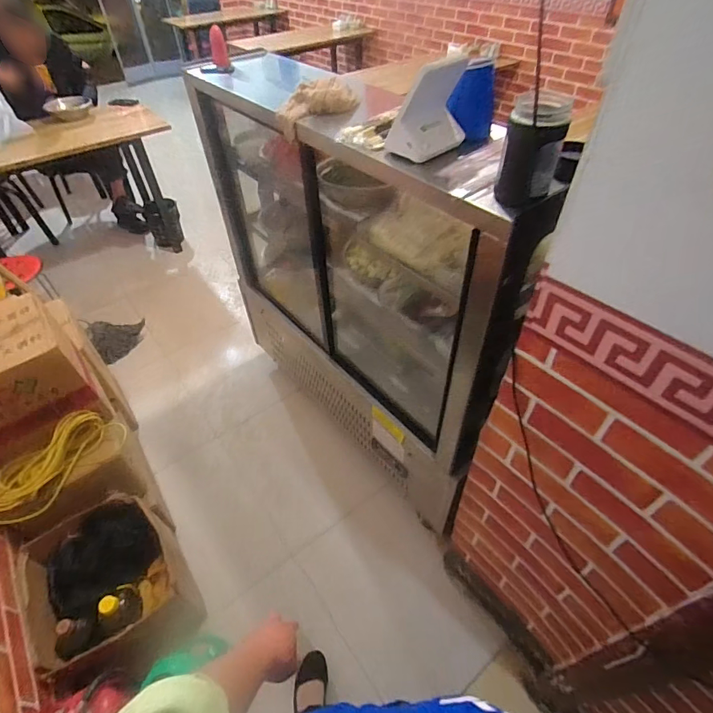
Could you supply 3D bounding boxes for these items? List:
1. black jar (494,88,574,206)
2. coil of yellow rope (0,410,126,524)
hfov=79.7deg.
[{"bbox_3d":[0.238,-0.278,0.579,0.075,0.120,0.087,14,49,15],"label":"black jar"},{"bbox_3d":[-0.861,0.316,1.227,0.039,0.176,0.372,1,45,54],"label":"coil of yellow rope"}]

